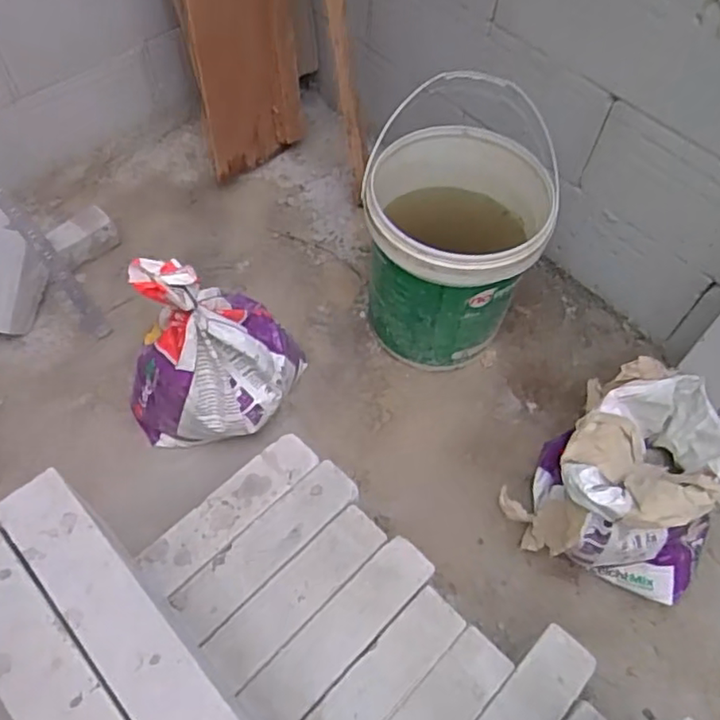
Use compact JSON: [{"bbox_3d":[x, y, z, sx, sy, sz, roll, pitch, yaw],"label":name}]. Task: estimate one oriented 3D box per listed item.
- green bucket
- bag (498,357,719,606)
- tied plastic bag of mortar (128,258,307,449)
[{"bbox_3d":[0.158,-0.216,1.139,0.298,0.413,0.300,1,58,-2],"label":"green bucket"},{"bbox_3d":[0.426,0.175,1.035,0.313,0.248,0.317,16,58,7],"label":"bag"},{"bbox_3d":[-0.253,-0.031,1.057,0.277,0.392,0.228,5,58,1],"label":"tied plastic bag of mortar"}]

